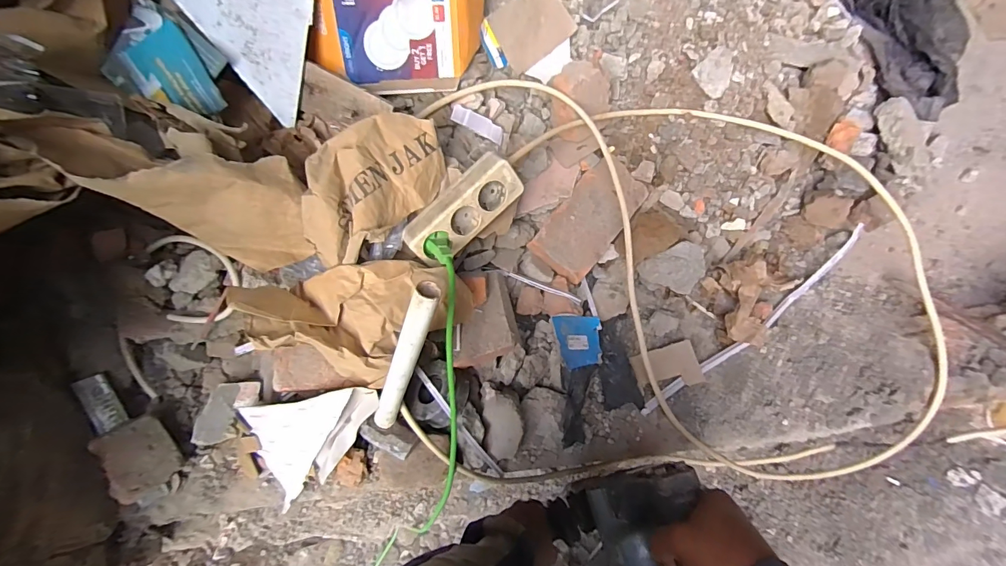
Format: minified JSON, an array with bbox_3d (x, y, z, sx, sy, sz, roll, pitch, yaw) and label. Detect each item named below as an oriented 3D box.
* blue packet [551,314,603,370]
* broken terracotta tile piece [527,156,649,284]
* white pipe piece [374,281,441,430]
[{"bbox_3d":[0.113,0.083,0.646,0.086,0.011,0.077,-2,75,-37],"label":"blue packet"},{"bbox_3d":[0.136,-0.100,0.677,0.093,0.042,0.199,38,76,13],"label":"broken terracotta tile piece"},{"bbox_3d":[-0.110,0.094,0.484,0.025,0.243,0.026,36,40,13],"label":"white pipe piece"}]

